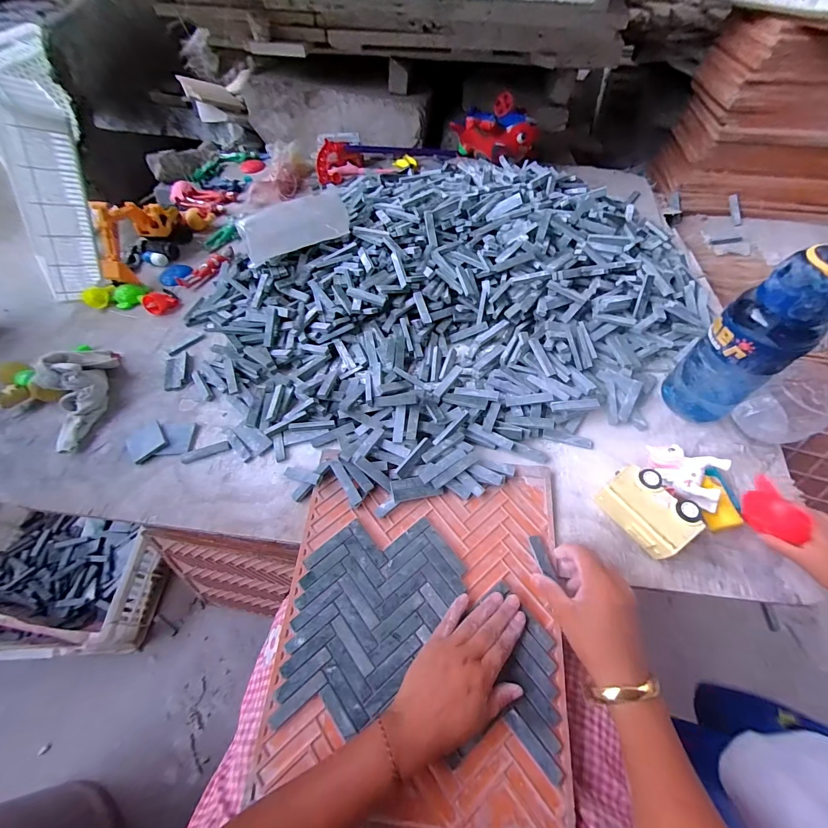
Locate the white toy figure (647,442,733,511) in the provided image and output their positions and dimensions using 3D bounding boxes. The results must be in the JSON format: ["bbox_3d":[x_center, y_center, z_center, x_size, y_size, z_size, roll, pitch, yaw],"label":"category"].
[{"bbox_3d":[0.338,0.078,0.465,0.082,0.029,0.064,7,59,50],"label":"white toy figure"}]

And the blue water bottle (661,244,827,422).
[{"bbox_3d":[0.403,-0.079,0.451,0.070,0.239,0.092,-29,64,-15],"label":"blue water bottle"}]

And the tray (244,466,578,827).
[{"bbox_3d":[0.010,0.228,0.410,0.301,0.023,0.342,4,64,4],"label":"tray"}]

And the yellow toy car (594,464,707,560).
[{"bbox_3d":[0.273,0.114,0.441,0.061,0.060,0.098,-32,62,-16],"label":"yellow toy car"}]

